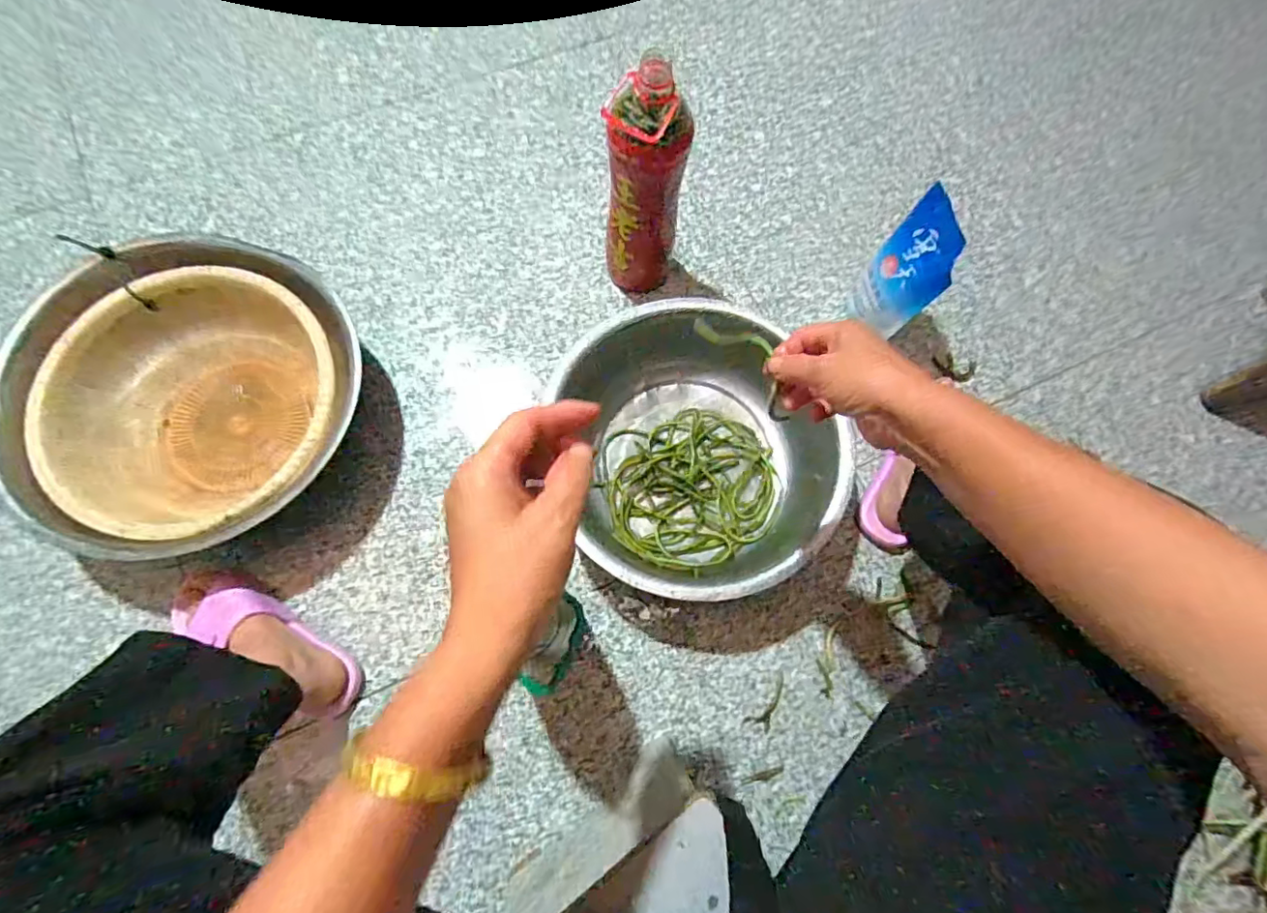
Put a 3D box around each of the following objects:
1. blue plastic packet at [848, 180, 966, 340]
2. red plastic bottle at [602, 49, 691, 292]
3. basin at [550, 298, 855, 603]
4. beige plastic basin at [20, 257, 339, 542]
[{"bbox_3d":[0.331,-0.224,0.703,0.013,0.179,0.106,-6,67,-19],"label":"blue plastic packet"},{"bbox_3d":[0.015,-0.311,0.662,0.085,0.307,0.096,6,73,-1],"label":"red plastic bottle"},{"bbox_3d":[0.081,-0.004,0.677,0.282,0.108,0.328,-8,73,-5],"label":"basin"},{"bbox_3d":[-0.484,-0.046,0.659,0.297,0.114,0.273,1,73,-2],"label":"beige plastic basin"}]

